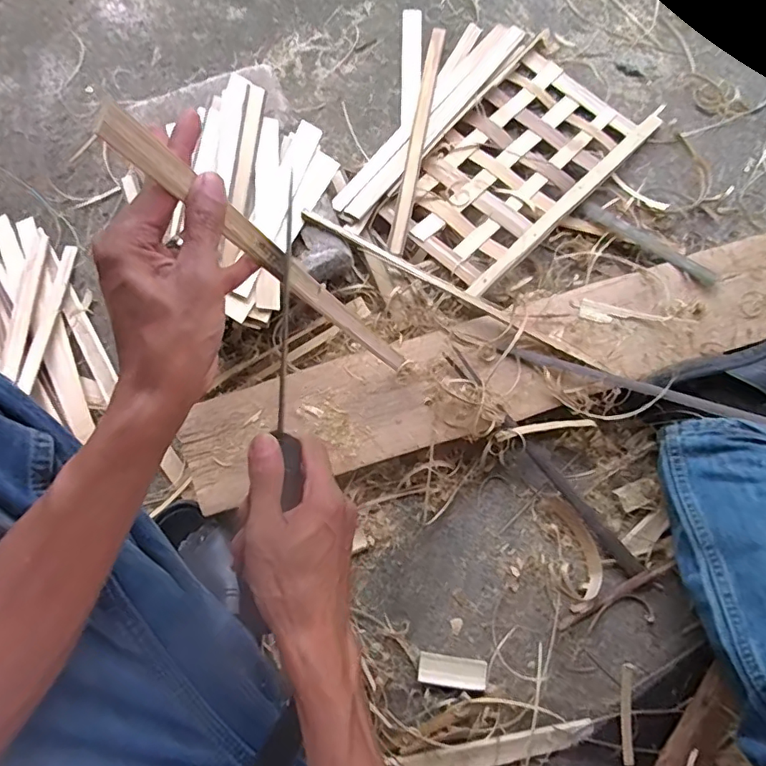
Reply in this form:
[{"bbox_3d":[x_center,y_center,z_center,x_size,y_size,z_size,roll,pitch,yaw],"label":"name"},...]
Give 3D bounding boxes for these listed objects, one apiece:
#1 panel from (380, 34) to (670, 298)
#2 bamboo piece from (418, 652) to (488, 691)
[{"bbox_3d":[0.173,-0.295,0.696,0.209,0.021,0.364,42,76,13],"label":"panel"},{"bbox_3d":[0.077,0.318,0.573,0.073,0.012,0.028,7,78,2],"label":"bamboo piece"}]

